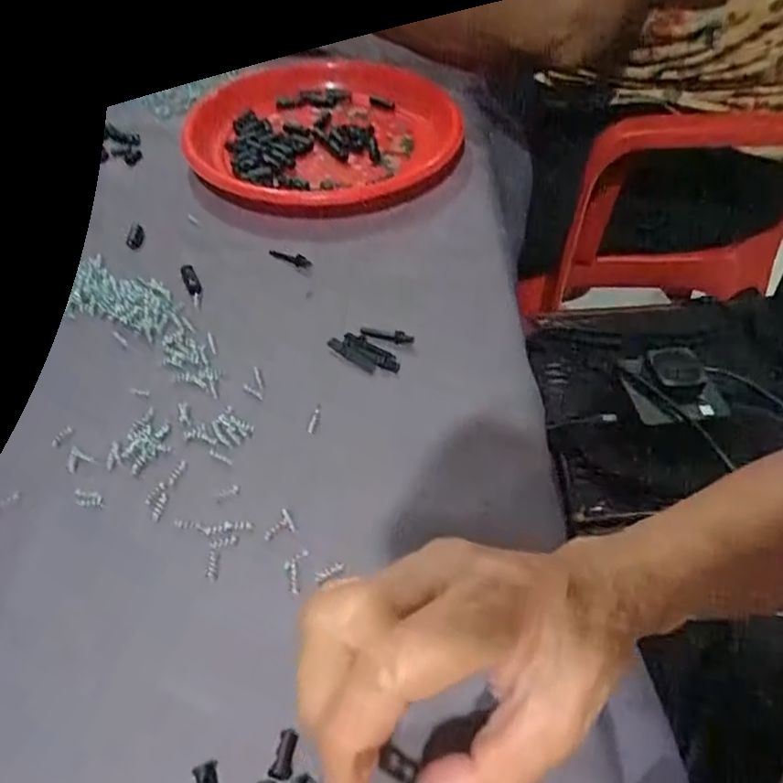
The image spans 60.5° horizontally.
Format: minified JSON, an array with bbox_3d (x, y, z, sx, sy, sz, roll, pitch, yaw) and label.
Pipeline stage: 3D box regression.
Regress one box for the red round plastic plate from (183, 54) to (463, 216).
[{"bbox_3d":[-0.065,-0.217,0.558,0.229,0.041,0.218,0,48,0],"label":"red round plastic plate"}]

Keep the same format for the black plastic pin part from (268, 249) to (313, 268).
[{"bbox_3d":[-0.072,-0.093,0.474,0.034,0.010,0.006,21,51,17],"label":"black plastic pin part"}]

